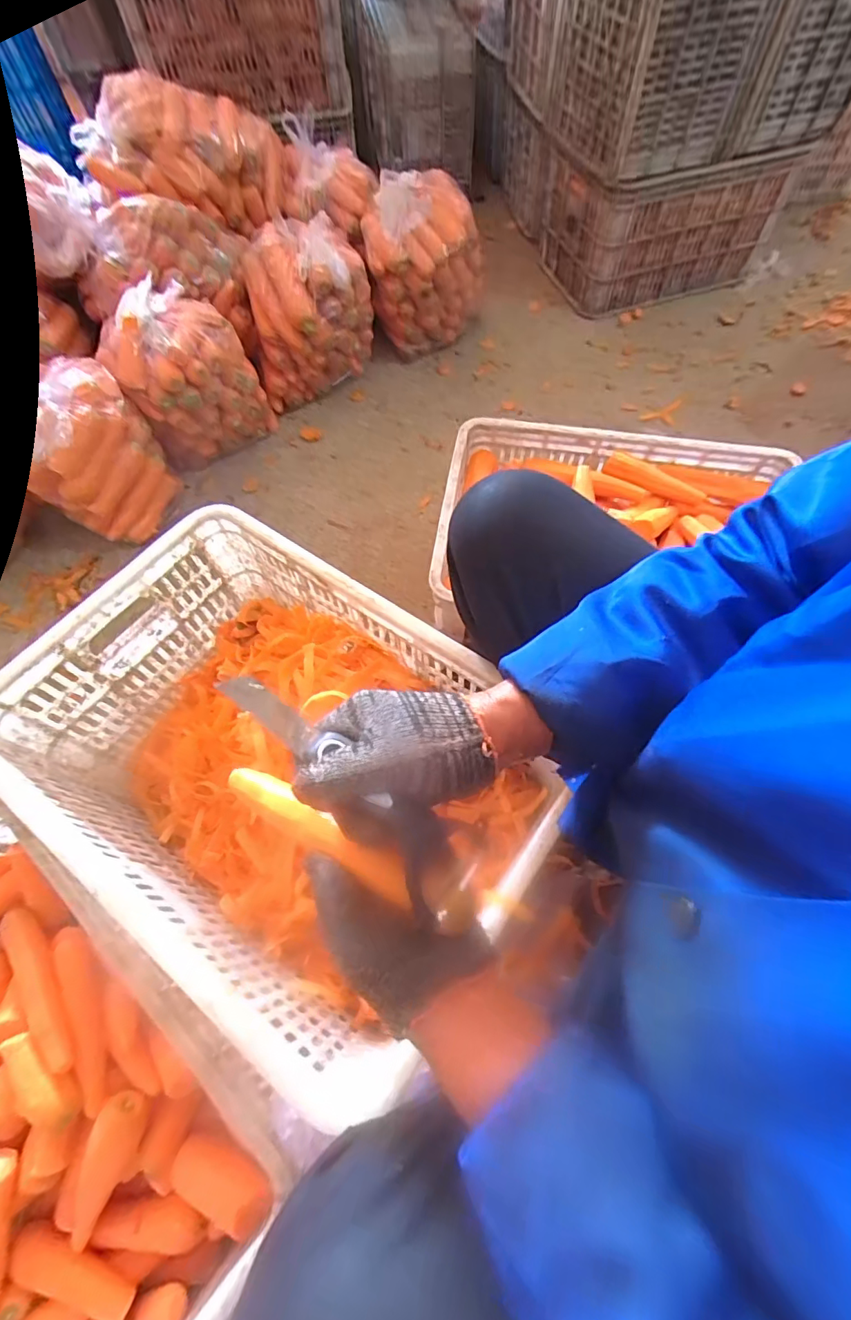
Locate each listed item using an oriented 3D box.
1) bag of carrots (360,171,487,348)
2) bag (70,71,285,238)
[{"bbox_3d":[0.000,-0.932,1.227,0.266,0.325,0.212,-5,65,0],"label":"bag of carrots"},{"bbox_3d":[-0.507,-1.121,1.133,0.396,0.196,0.197,-31,66,-35],"label":"bag"}]

